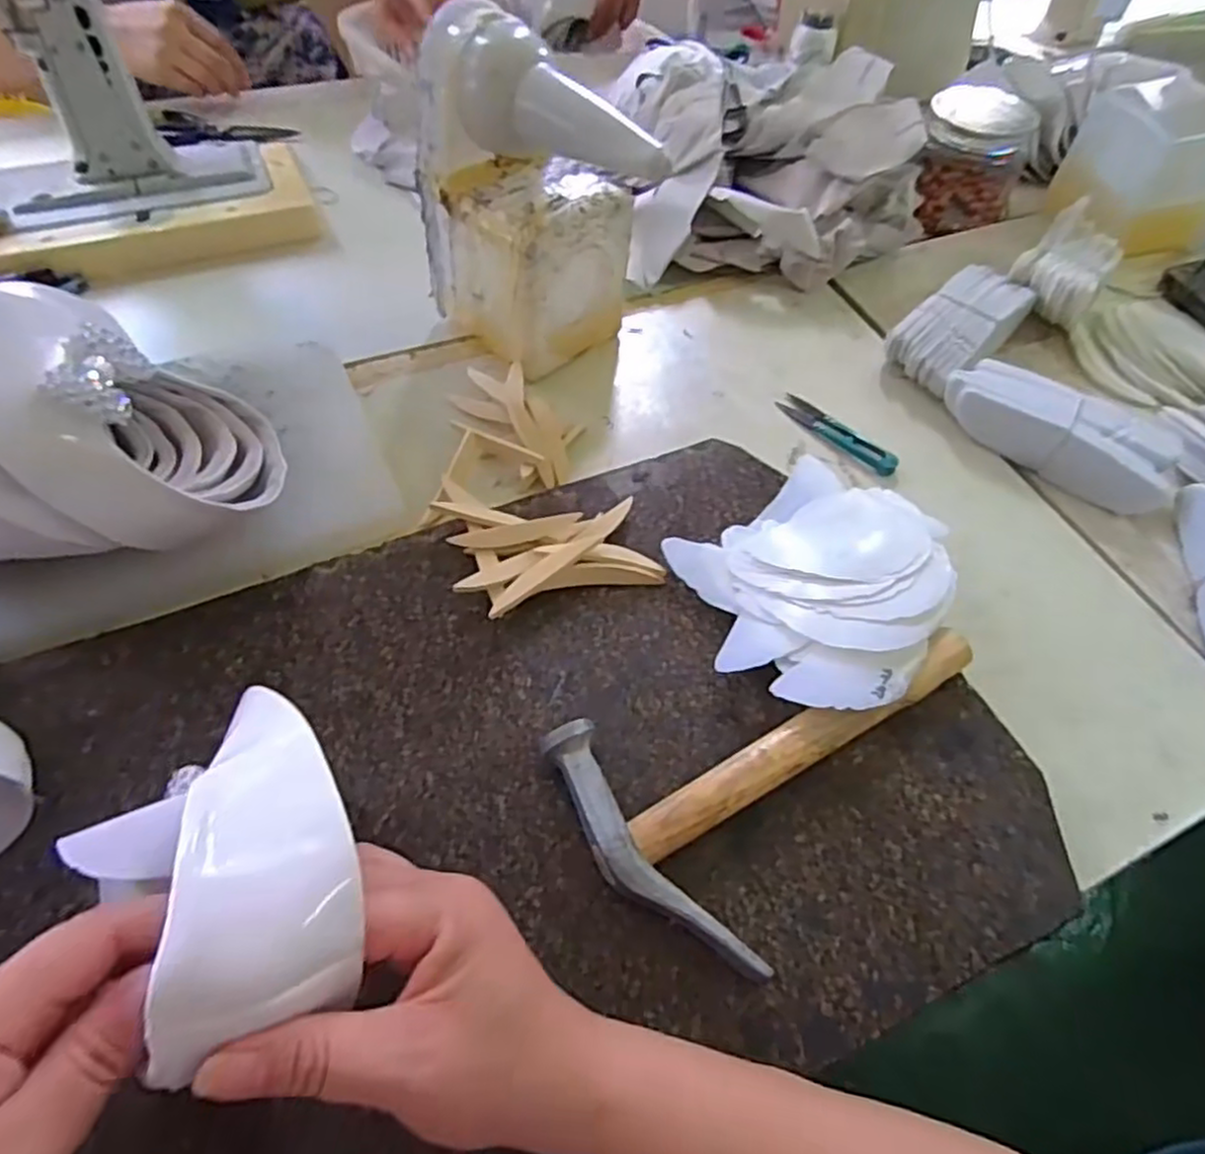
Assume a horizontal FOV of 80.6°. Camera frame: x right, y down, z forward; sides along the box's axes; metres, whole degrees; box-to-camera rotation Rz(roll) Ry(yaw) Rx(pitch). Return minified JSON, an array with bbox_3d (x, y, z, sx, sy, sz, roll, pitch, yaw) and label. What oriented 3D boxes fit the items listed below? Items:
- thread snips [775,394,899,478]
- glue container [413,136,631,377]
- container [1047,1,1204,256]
[{"bbox_3d":[0.177,-0.110,0.534,0.026,0.007,0.101,-38,66,-25],"label":"thread snips"},{"bbox_3d":[-0.057,-0.241,0.539,0.098,0.134,0.113,-38,66,-25],"label":"glue container"},{"bbox_3d":[0.514,-0.402,0.629,0.121,0.193,0.112,-15,58,-13],"label":"container"}]

